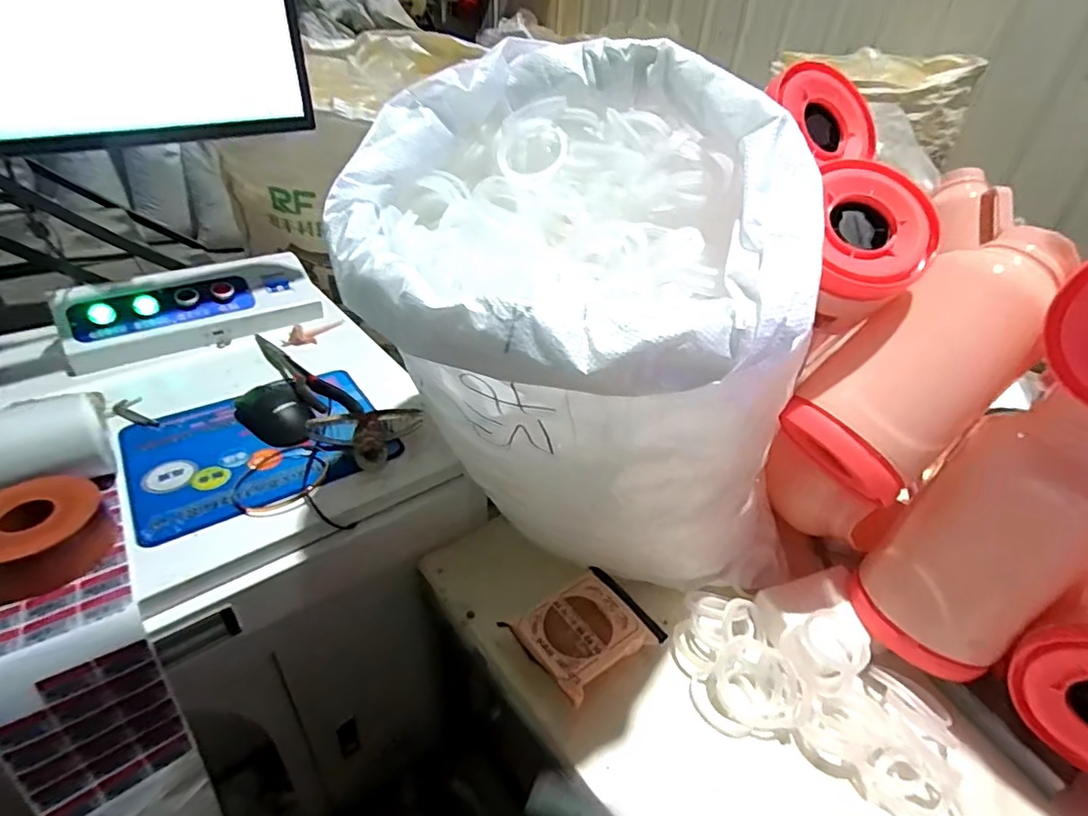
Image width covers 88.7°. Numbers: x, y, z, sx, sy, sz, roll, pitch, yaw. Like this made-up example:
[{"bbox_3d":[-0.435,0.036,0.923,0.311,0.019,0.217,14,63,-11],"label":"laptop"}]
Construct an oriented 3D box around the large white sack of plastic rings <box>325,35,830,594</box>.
[{"bbox_3d":[0.021,-0.038,0.497,0.324,0.457,0.361,-27,46,-36],"label":"large white sack of plastic rings"}]

